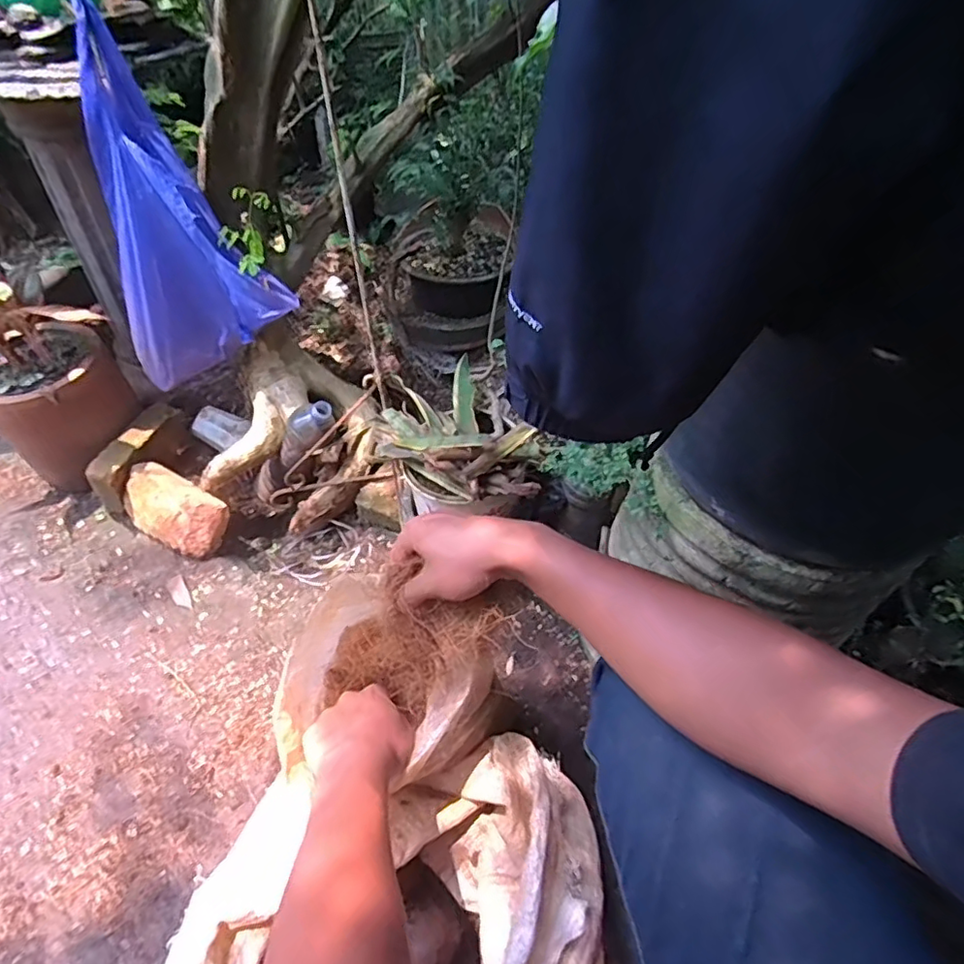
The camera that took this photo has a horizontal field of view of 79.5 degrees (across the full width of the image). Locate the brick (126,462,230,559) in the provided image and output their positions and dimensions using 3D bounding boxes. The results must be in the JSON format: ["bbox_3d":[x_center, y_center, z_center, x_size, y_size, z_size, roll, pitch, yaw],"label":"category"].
[{"bbox_3d":[-0.524,0.046,0.983,0.199,0.074,0.098,27,54,22],"label":"brick"}]

